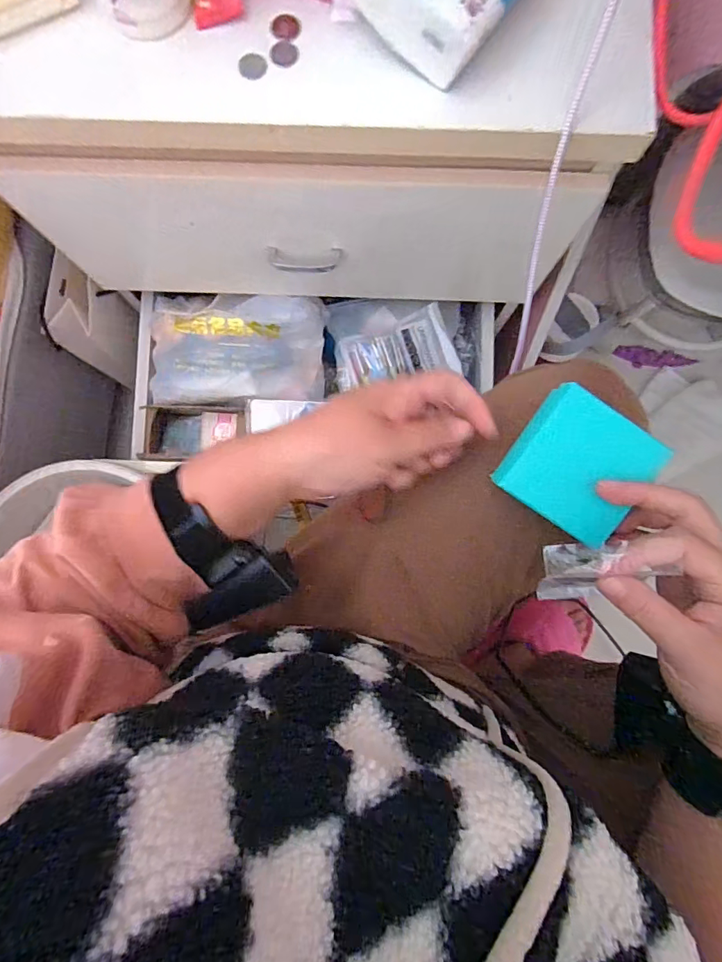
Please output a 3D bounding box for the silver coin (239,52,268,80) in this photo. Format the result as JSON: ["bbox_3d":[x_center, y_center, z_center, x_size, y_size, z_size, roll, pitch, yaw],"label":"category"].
[{"bbox_3d":[-0.072,-0.279,0.310,0.018,0.004,0.018,0,89,-3],"label":"silver coin"}]

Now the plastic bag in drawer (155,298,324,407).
[{"bbox_3d":[-0.151,-0.162,0.561,0.205,0.075,0.135,-1,84,1],"label":"plastic bag in drawer"}]

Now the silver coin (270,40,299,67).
[{"bbox_3d":[-0.052,-0.289,0.311,0.018,0.004,0.018,0,84,1],"label":"silver coin"}]

